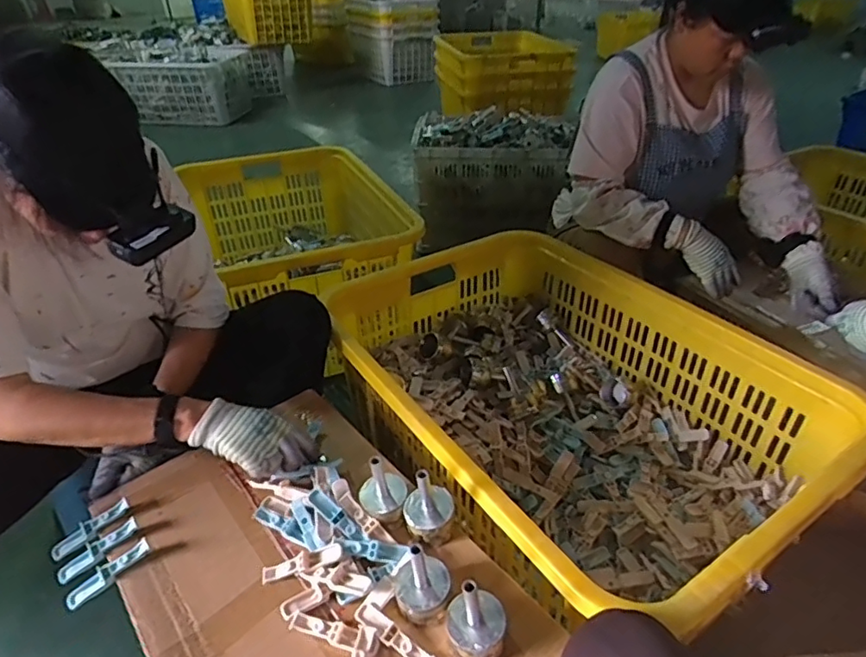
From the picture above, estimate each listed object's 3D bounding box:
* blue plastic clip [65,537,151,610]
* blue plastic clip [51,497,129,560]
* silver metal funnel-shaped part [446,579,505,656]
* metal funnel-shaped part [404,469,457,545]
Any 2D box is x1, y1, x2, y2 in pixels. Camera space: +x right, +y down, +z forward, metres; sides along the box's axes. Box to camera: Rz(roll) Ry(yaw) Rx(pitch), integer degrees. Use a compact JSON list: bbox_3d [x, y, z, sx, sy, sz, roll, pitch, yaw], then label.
[{"bbox_3d":[-0.367,0.278,0.630,0.092,0.016,0.024,-37,49,-22],"label":"blue plastic clip"},{"bbox_3d":[-0.414,0.245,0.675,0.092,0.014,0.031,-36,48,-18],"label":"blue plastic clip"},{"bbox_3d":[0.043,0.282,0.548,0.056,0.095,0.057,-1,35,1],"label":"silver metal funnel-shaped part"},{"bbox_3d":[-0.003,0.205,0.649,0.061,0.088,0.053,1,35,3],"label":"metal funnel-shaped part"}]

